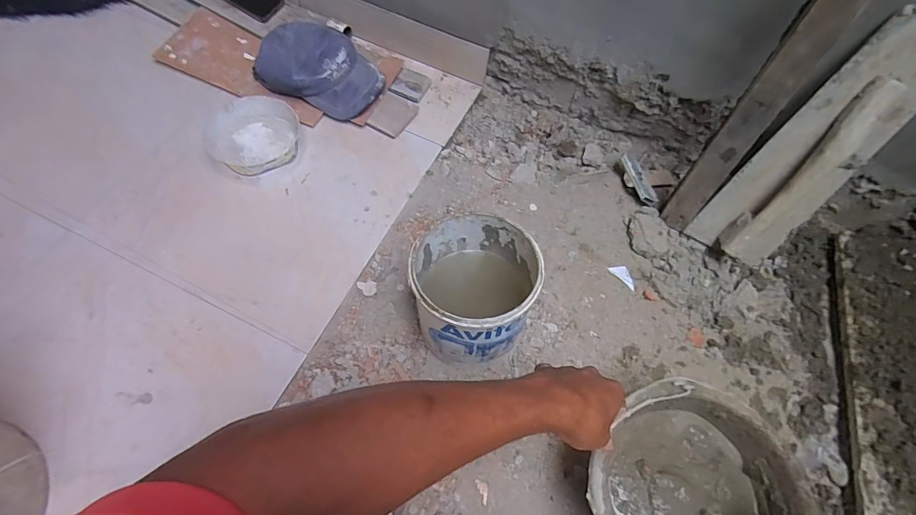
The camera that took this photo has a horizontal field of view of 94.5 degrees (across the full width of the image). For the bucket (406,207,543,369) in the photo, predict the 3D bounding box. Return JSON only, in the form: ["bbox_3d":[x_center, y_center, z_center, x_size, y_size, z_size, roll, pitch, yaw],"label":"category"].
[{"bbox_3d":[0.022,0.052,0.659,0.180,0.188,0.188,2,62,-3],"label":"bucket"}]

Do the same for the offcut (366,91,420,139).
[{"bbox_3d":[-0.140,-0.310,0.923,0.077,0.008,0.100,31,74,-3],"label":"offcut"}]

